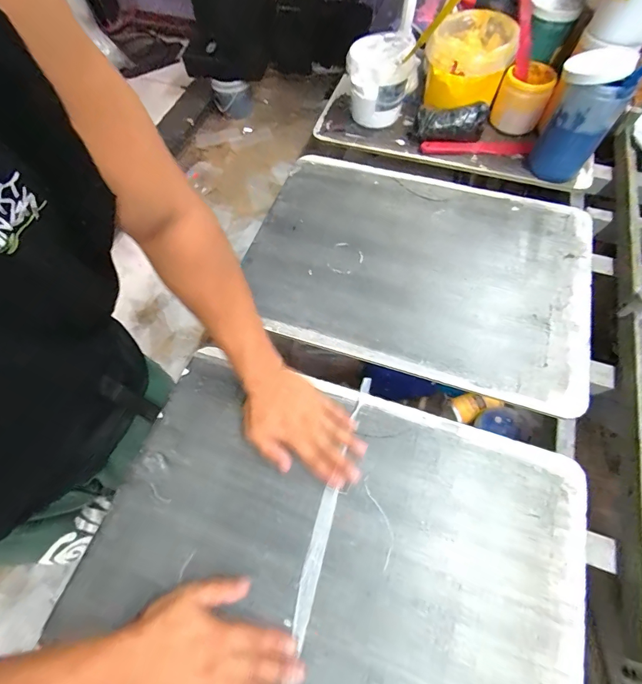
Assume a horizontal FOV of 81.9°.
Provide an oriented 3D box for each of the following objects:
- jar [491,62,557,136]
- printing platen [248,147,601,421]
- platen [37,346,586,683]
[{"bbox_3d":[0.405,-0.493,0.747,0.090,0.097,0.110,21,65,12],"label":"jar"},{"bbox_3d":[0.159,-0.140,0.631,0.549,0.015,0.399,16,64,10],"label":"printing platen"},{"bbox_3d":[0.013,0.253,0.438,0.553,0.013,0.394,16,64,9],"label":"platen"}]

